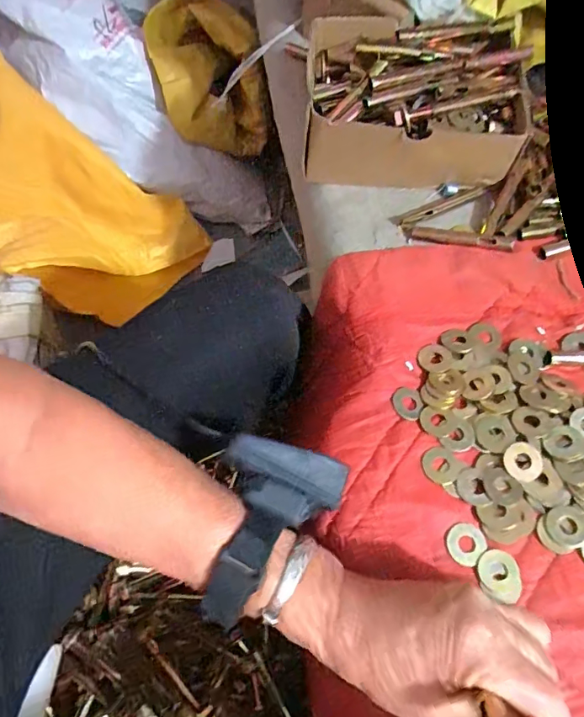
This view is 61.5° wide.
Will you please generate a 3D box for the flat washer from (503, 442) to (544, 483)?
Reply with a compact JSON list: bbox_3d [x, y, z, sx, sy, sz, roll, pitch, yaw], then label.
[{"bbox_3d":[0.152,0.067,0.322,0.024,0.004,0.026,0,63,0],"label":"flat washer"}]

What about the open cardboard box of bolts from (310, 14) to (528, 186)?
[{"bbox_3d":[0.105,-0.240,0.447,0.193,0.071,0.146,0,63,0],"label":"open cardboard box of bolts"}]

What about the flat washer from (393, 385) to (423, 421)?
[{"bbox_3d":[0.083,0.032,0.348,0.021,0.004,0.026,-7,63,-3],"label":"flat washer"}]

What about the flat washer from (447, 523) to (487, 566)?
[{"bbox_3d":[0.108,0.115,0.305,0.024,0.004,0.023,0,63,0],"label":"flat washer"}]

